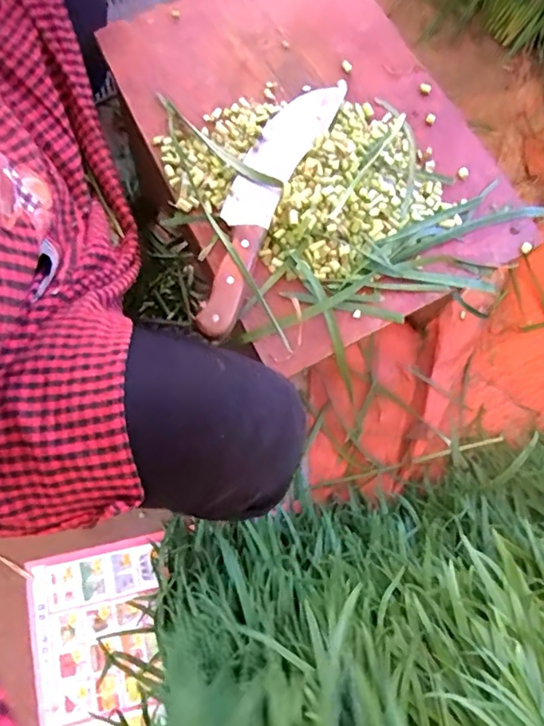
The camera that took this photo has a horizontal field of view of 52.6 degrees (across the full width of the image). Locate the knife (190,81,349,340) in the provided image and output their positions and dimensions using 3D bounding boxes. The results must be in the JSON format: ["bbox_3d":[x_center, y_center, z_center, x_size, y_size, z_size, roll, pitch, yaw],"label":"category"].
[{"bbox_3d":[-0.009,-0.172,0.547,0.065,0.017,0.315,23,75,8],"label":"knife"}]

